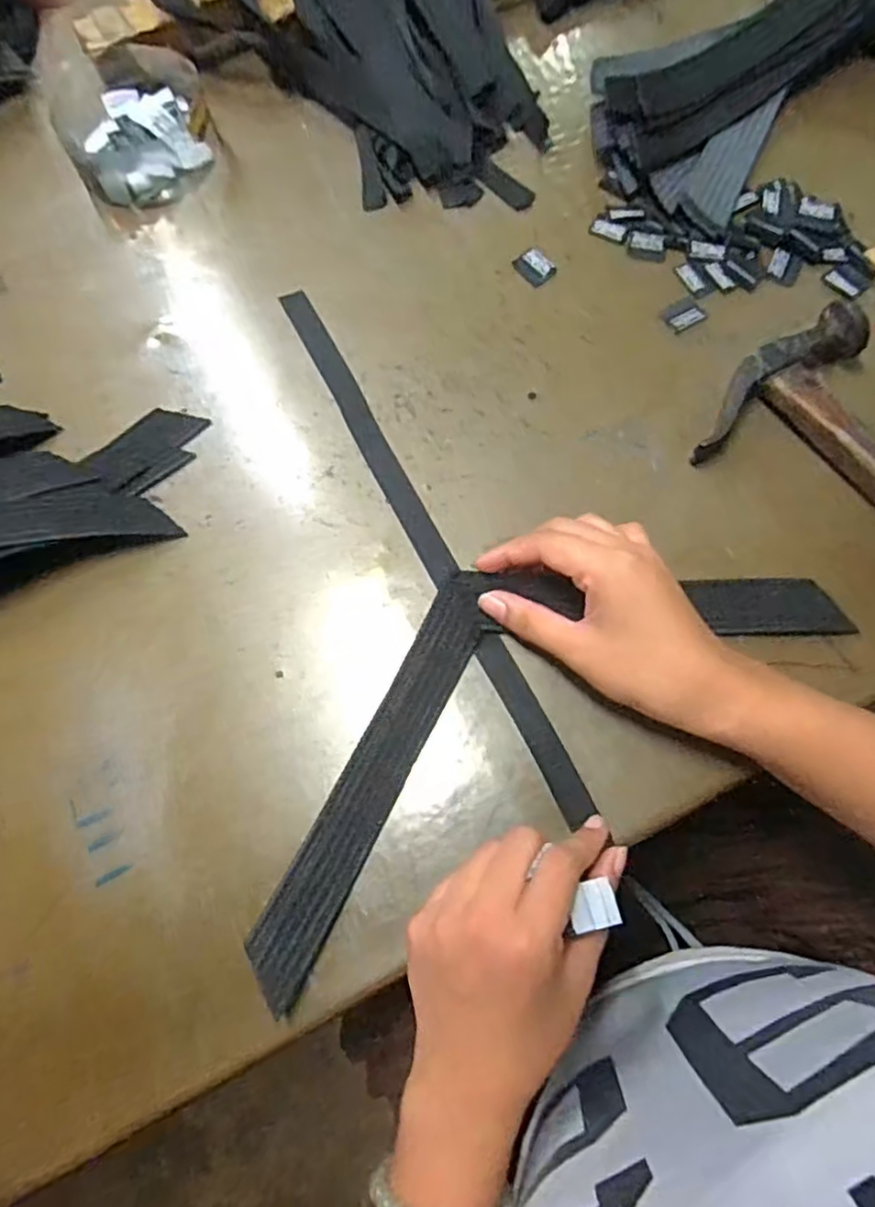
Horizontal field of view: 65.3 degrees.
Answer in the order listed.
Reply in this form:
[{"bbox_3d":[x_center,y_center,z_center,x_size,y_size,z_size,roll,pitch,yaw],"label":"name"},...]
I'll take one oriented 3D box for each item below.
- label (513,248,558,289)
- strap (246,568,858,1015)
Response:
[{"bbox_3d":[0.062,-0.215,0.434,0.020,0.004,0.025,-40,77,-9],"label":"label"},{"bbox_3d":[0.038,0.045,0.351,0.335,0.020,0.125,-31,76,-8],"label":"strap"}]

